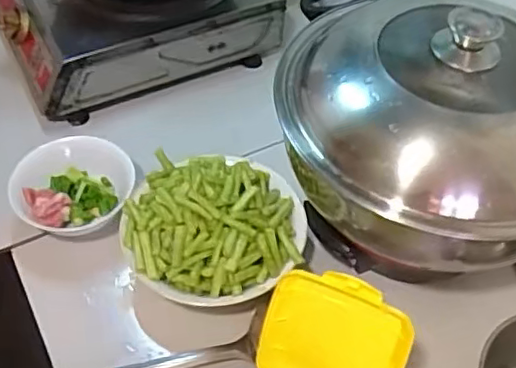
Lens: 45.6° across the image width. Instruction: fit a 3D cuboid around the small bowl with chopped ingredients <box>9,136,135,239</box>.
[{"bbox_3d":[-0.214,0.001,0.709,0.136,0.062,0.124,1,52,-1],"label":"small bowl with chopped ingredients"}]

